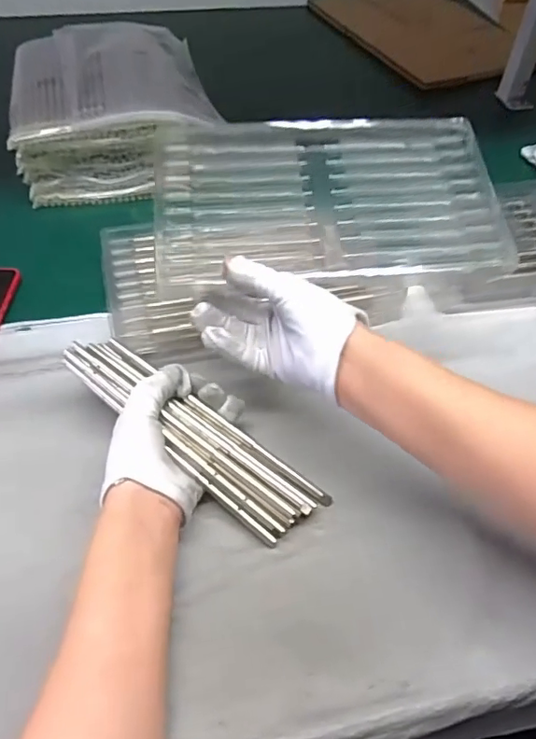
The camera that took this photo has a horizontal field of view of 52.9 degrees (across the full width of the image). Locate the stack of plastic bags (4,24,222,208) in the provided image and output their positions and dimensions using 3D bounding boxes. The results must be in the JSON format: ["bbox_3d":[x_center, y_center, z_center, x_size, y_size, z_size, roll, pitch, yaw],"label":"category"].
[{"bbox_3d":[-0.197,-0.337,0.702,0.232,0.116,0.264,-7,51,-10],"label":"stack of plastic bags"}]

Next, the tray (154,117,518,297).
[{"bbox_3d":[0.049,-0.144,0.457,0.277,0.024,0.170,-3,68,-3],"label":"tray"}]

